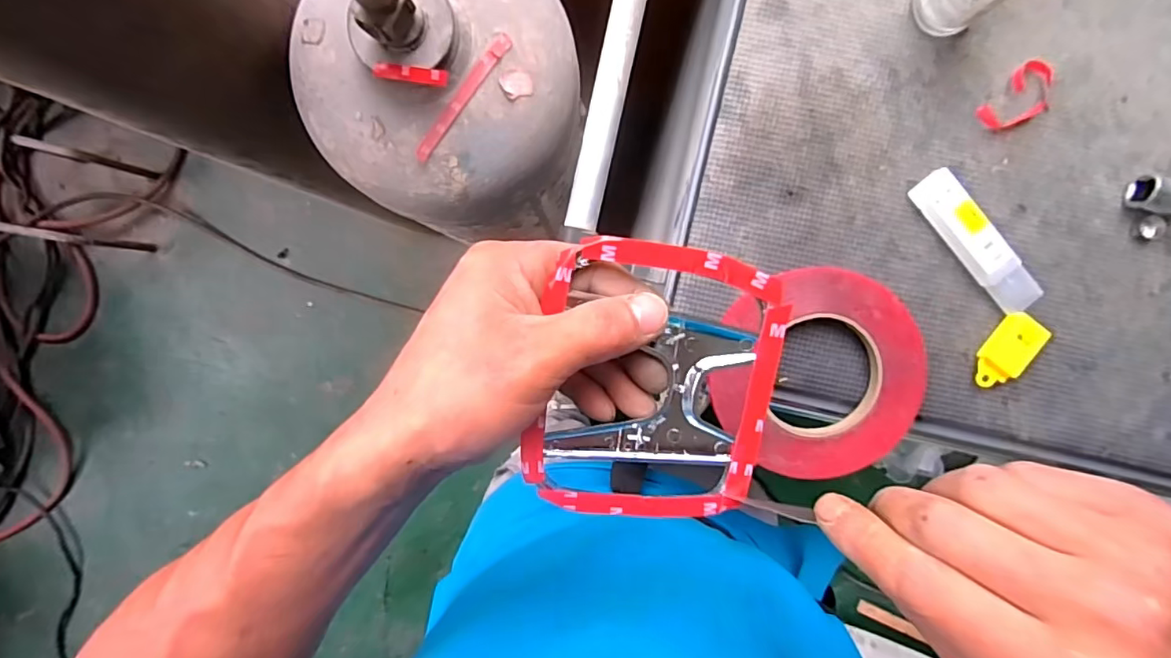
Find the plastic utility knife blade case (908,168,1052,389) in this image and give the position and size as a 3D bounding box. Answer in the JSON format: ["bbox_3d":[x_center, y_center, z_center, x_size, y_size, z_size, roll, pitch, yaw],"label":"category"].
[{"bbox_3d":[0.259,-0.037,0.364,0.049,0.015,0.140,-21,93,2],"label":"plastic utility knife blade case"}]

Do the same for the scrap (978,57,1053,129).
[{"bbox_3d":[0.279,-0.146,0.358,0.031,0.006,0.052,45,95,-2],"label":"scrap"}]

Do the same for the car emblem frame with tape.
[{"bbox_3d":[0.031,0.025,0.244,0.100,0.010,0.120,9,103,-5],"label":"car emblem frame with tape"}]

